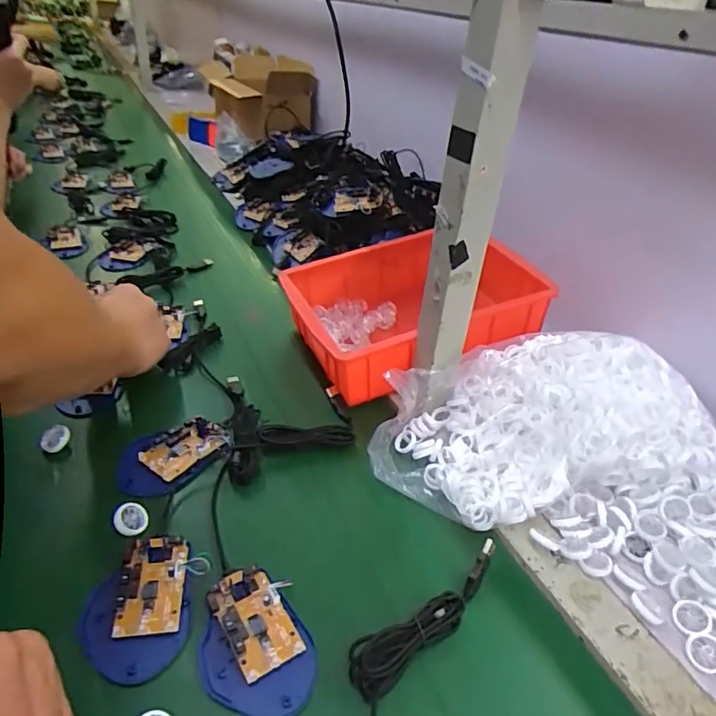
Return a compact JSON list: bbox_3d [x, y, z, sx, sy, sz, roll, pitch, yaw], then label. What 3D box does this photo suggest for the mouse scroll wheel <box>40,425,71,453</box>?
[{"bbox_3d":[-0.296,0.079,0.512,0.022,0.005,0.027,45,68,-10],"label":"mouse scroll wheel"}]

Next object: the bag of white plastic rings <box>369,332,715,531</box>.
[{"bbox_3d":[0.174,0.059,0.532,0.317,0.105,0.183,-3,36,-13],"label":"bag of white plastic rings"}]

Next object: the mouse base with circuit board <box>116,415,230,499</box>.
[{"bbox_3d":[-0.177,0.095,0.508,0.105,0.020,0.063,-16,41,-29],"label":"mouse base with circuit board"}]

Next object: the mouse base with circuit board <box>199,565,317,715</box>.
[{"bbox_3d":[-0.075,0.200,0.373,0.072,0.014,0.105,-12,39,-24],"label":"mouse base with circuit board"}]

